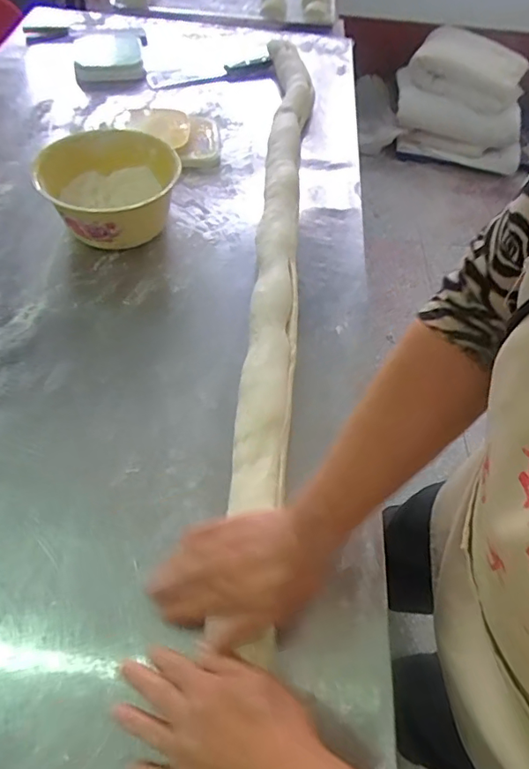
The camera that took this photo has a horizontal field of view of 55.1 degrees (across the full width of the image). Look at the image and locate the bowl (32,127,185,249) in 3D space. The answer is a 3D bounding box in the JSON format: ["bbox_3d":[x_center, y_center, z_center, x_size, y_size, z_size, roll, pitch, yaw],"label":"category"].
[{"bbox_3d":[-0.240,-0.289,0.777,0.195,0.099,0.194,2,55,-3],"label":"bowl"}]

